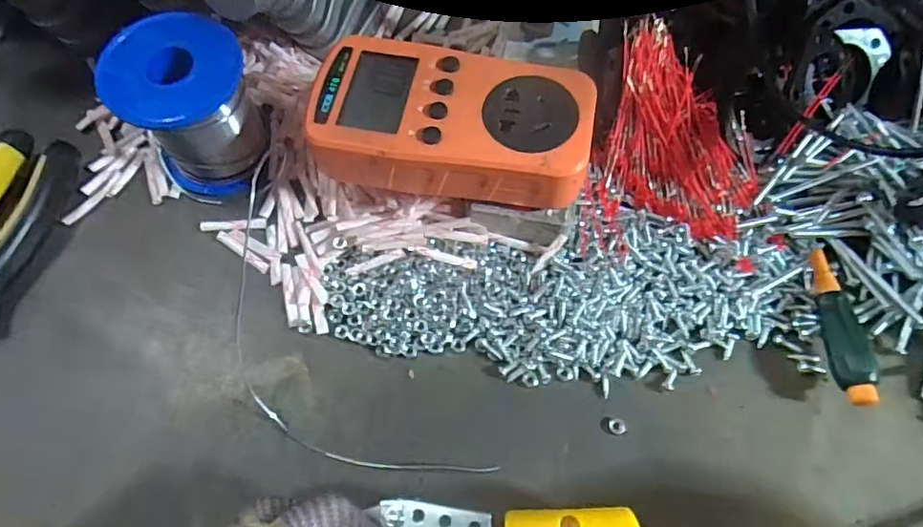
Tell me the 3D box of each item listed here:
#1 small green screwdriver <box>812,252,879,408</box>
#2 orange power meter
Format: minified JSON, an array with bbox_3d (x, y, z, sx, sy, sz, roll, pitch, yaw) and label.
[{"bbox_3d":[0.176,0.026,0.251,0.014,0.012,0.076,4,58,3],"label":"small green screwdriver"},{"bbox_3d":[-0.005,-0.062,0.243,0.120,0.027,0.069,9,66,4],"label":"orange power meter"}]

